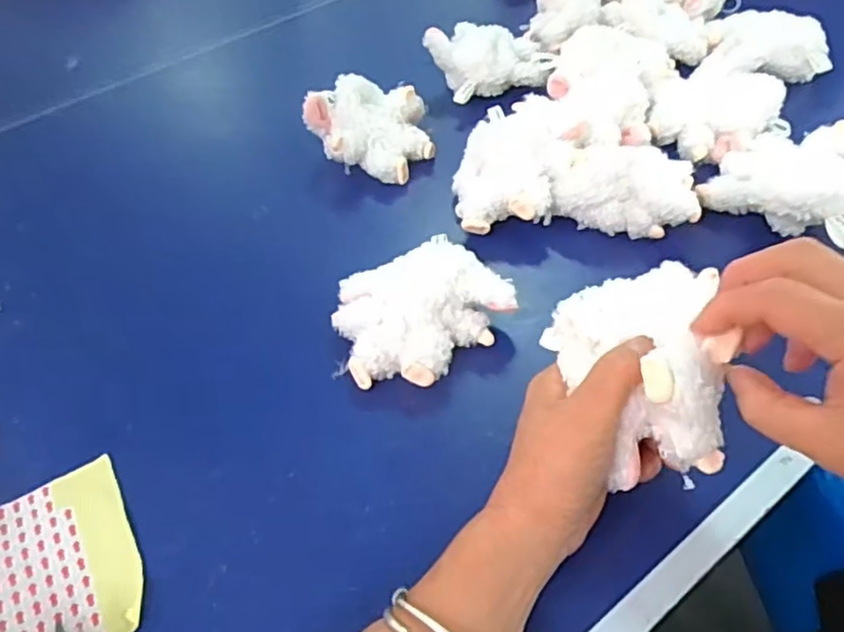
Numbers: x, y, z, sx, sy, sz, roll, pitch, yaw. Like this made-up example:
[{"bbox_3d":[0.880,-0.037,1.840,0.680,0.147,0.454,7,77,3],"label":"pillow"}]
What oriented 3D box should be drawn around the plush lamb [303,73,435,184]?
[{"bbox_3d":[-0.048,-0.176,0.608,0.113,0.057,0.110,-15,50,-8],"label":"plush lamb"}]

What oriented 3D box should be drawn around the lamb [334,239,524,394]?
[{"bbox_3d":[-0.001,-0.005,0.470,0.119,0.050,0.102,-18,51,-11],"label":"lamb"}]

